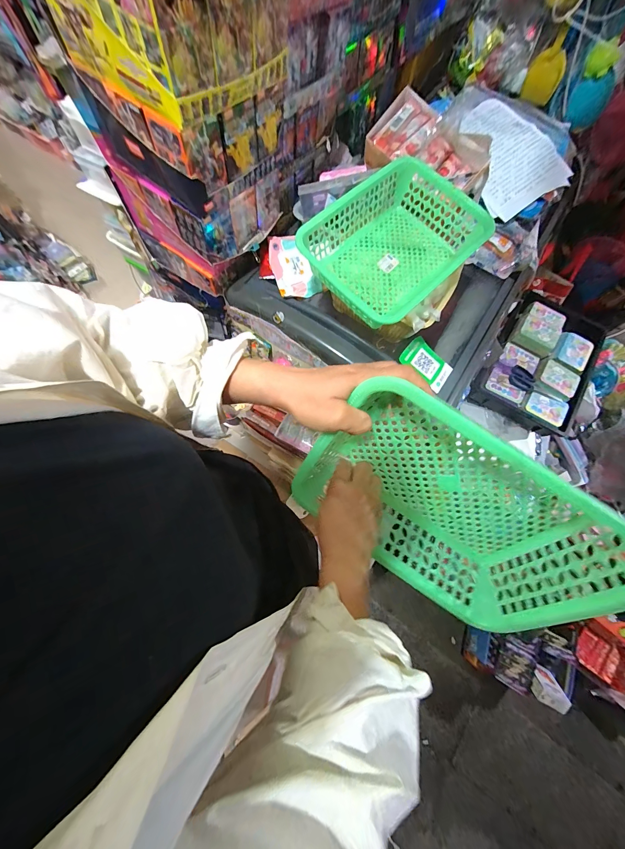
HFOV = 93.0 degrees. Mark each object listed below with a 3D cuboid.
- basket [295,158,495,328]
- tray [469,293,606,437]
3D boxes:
[{"bbox_3d":[0.151,-0.320,0.538,0.315,0.092,0.219,-41,76,-14],"label":"basket"},{"bbox_3d":[0.715,-0.217,0.923,0.306,0.092,0.467,30,72,9],"label":"tray"}]

